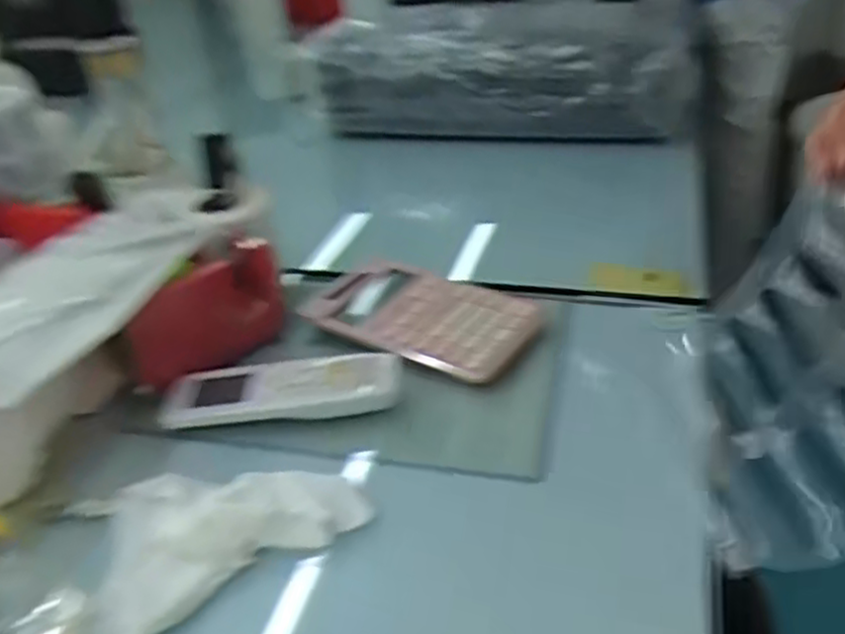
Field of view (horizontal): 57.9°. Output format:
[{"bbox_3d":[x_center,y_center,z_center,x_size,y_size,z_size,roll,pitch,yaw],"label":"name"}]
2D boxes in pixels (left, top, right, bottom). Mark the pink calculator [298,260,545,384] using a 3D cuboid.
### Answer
[{"bbox_3d":[0.000,-0.005,0.618,0.182,0.009,0.113,18,39,31],"label":"pink calculator"}]

